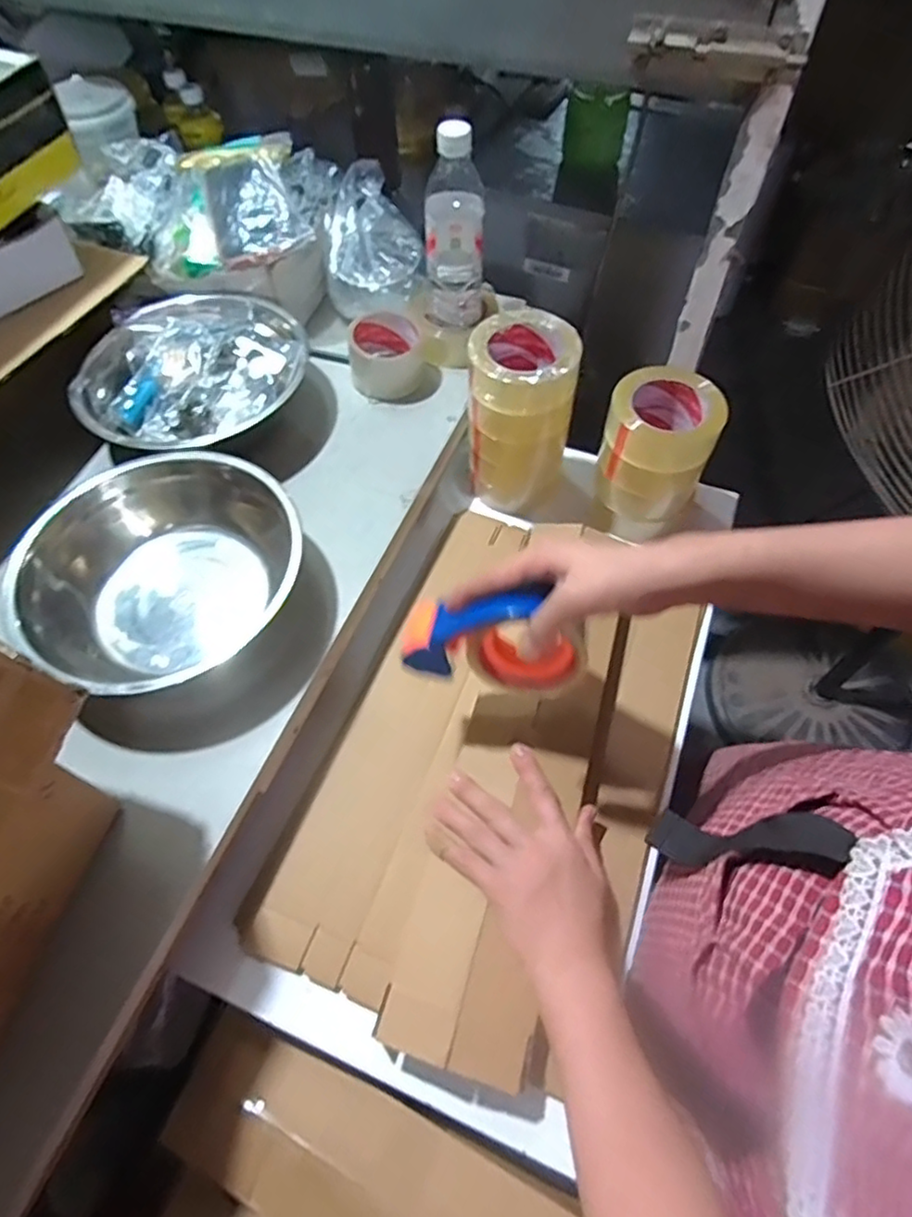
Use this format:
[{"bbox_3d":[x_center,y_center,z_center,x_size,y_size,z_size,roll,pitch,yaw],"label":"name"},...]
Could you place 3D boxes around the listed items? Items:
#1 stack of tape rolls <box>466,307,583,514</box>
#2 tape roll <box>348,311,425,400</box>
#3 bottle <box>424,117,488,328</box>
[{"bbox_3d":[0.073,-0.215,0.703,0.107,0.188,0.110,8,59,6],"label":"stack of tape rolls"},{"bbox_3d":[-0.083,-0.301,0.746,0.083,0.061,0.079,-9,59,-5],"label":"tape roll"},{"bbox_3d":[-0.002,-0.409,0.695,0.066,0.205,0.054,-1,58,1],"label":"bottle"}]

